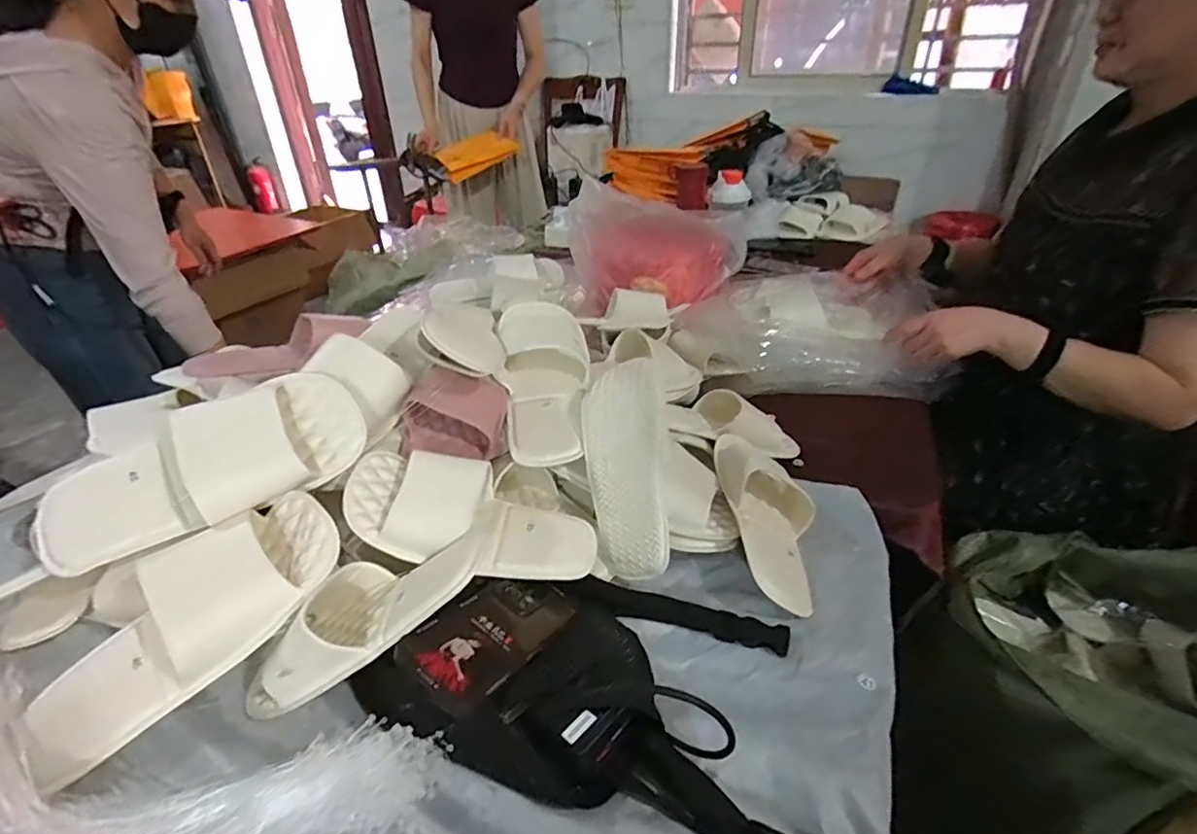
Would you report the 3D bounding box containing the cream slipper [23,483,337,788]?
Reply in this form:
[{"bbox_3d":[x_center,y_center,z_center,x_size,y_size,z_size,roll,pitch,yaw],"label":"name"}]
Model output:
[{"bbox_3d":[-0.329,0.155,0.442,0.253,0.073,0.104,-43,46,-14],"label":"cream slipper"}]

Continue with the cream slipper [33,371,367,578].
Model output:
[{"bbox_3d":[-0.347,0.044,0.496,0.273,0.068,0.108,-24,80,-10],"label":"cream slipper"}]

